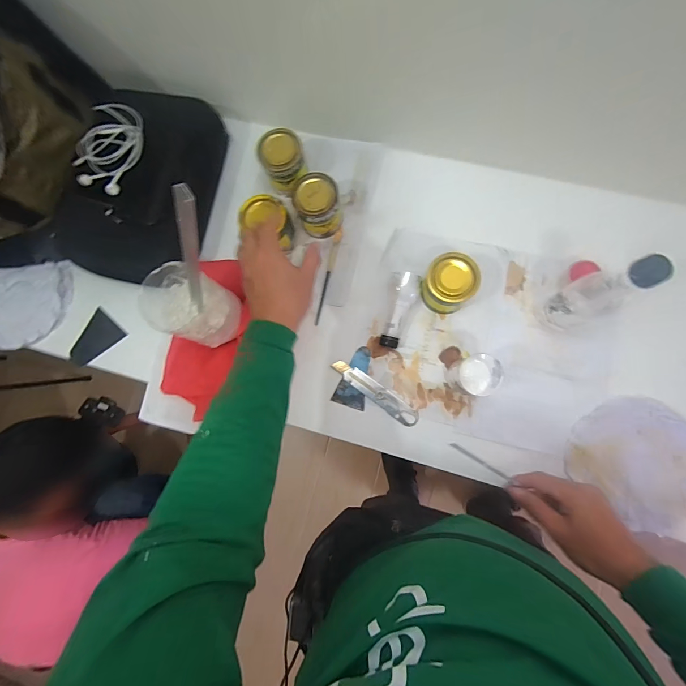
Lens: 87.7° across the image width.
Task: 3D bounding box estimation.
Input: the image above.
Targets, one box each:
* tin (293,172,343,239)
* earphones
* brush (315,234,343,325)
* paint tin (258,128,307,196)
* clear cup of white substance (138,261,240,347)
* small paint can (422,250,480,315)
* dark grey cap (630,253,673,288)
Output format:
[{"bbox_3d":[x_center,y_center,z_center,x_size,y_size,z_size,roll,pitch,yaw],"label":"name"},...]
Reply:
[{"bbox_3d":[-0.039,-0.221,0.577,0.068,0.071,0.077,-7,83,3],"label":"tin"},{"bbox_3d":[-0.365,-0.308,0.554,0.096,0.049,0.140,37,87,6],"label":"earphones"},{"bbox_3d":[-0.026,-0.110,0.602,0.013,0.004,0.162,14,85,5],"label":"brush"},{"bbox_3d":[-0.095,-0.292,0.587,0.066,0.086,0.070,-1,83,5],"label":"paint tin"},{"bbox_3d":[-0.214,-0.052,0.509,0.096,0.099,0.090,-1,83,5],"label":"clear cup of white substance"},{"bbox_3d":[0.158,-0.088,0.541,0.073,0.080,0.074,0,83,4],"label":"small paint can"},{"bbox_3d":[0.307,-0.072,0.356,0.026,0.020,0.029,-21,81,2],"label":"dark grey cap"}]

